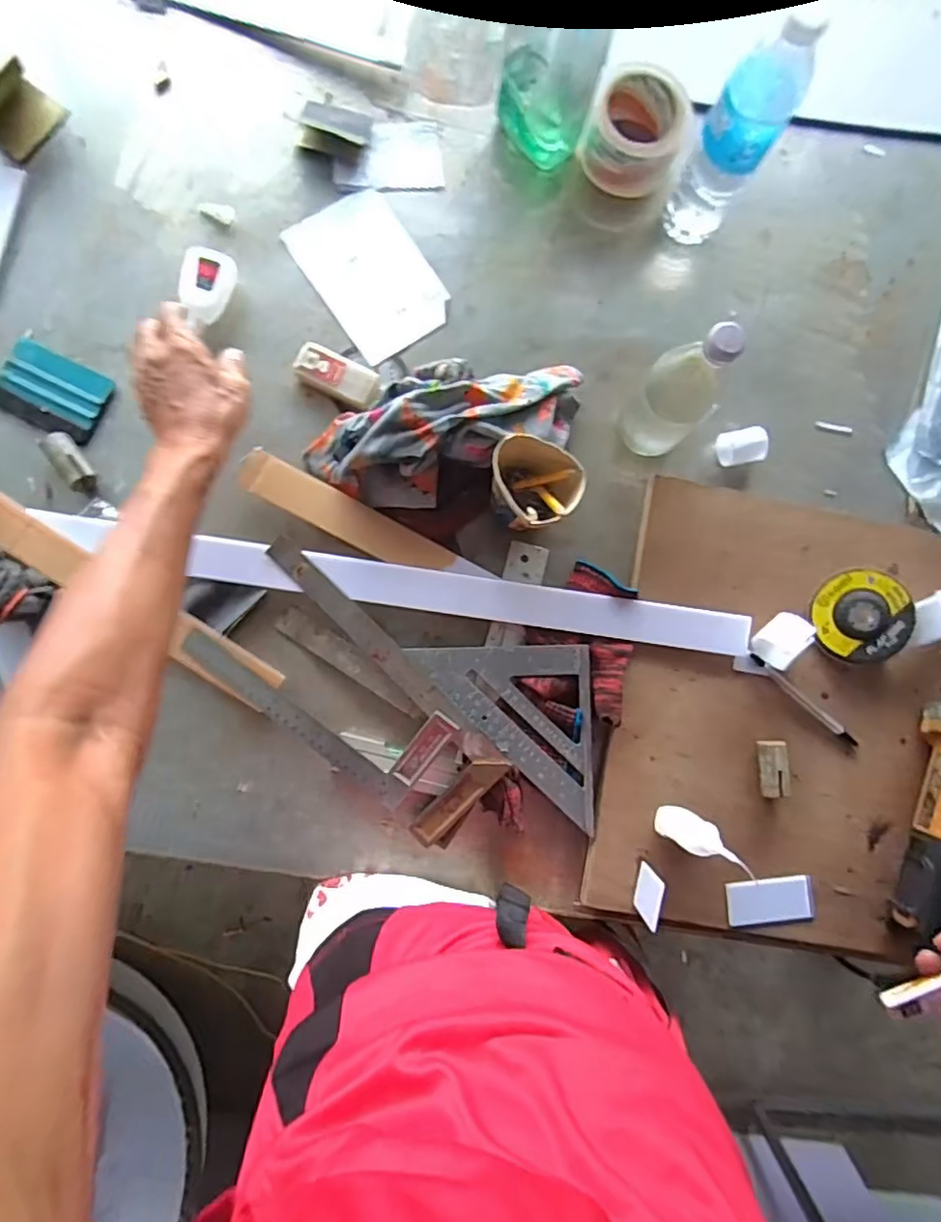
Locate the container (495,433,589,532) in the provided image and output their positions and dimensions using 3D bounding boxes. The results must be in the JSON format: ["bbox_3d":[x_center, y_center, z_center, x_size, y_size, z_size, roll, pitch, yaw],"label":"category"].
[{"bbox_3d":[0.051,-0.109,0.560,0.077,0.096,0.080,0,84,-4],"label":"container"}]

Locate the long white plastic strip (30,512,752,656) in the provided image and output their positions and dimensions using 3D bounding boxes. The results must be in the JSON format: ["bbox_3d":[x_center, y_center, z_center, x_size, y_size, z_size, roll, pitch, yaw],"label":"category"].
[{"bbox_3d":[-0.159,-0.037,0.564,0.859,0.016,0.041,8,84,-3],"label":"long white plastic strip"}]

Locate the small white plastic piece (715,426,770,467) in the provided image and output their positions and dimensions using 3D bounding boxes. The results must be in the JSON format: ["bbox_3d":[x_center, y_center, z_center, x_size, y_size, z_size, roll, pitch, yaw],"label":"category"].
[{"bbox_3d":[0.277,-0.167,0.615,0.041,0.038,0.036,-11,85,-5],"label":"small white plastic piece"}]

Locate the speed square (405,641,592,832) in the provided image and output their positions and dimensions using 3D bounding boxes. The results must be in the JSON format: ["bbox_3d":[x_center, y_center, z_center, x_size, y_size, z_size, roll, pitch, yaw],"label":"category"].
[{"bbox_3d":[0.034,0.118,0.564,0.163,0.014,0.167,-1,85,-4],"label":"speed square"}]

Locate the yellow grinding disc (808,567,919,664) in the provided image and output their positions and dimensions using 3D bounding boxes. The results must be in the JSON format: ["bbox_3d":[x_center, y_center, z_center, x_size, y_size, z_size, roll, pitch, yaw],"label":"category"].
[{"bbox_3d":[0.383,0.005,0.586,0.088,0.011,0.089,0,91,13],"label":"yellow grinding disc"}]

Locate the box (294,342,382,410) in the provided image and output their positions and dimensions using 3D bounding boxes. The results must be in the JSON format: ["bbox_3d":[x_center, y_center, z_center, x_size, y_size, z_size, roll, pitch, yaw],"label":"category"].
[{"bbox_3d":[-0.131,-0.230,0.593,0.083,0.018,0.040,25,83,-1],"label":"box"}]

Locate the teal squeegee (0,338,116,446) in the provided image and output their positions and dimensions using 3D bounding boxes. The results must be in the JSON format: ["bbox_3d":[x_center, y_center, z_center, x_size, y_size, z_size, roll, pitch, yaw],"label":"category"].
[{"bbox_3d":[-0.398,-0.211,0.570,0.102,0.012,0.070,25,83,-1],"label":"teal squeegee"}]

